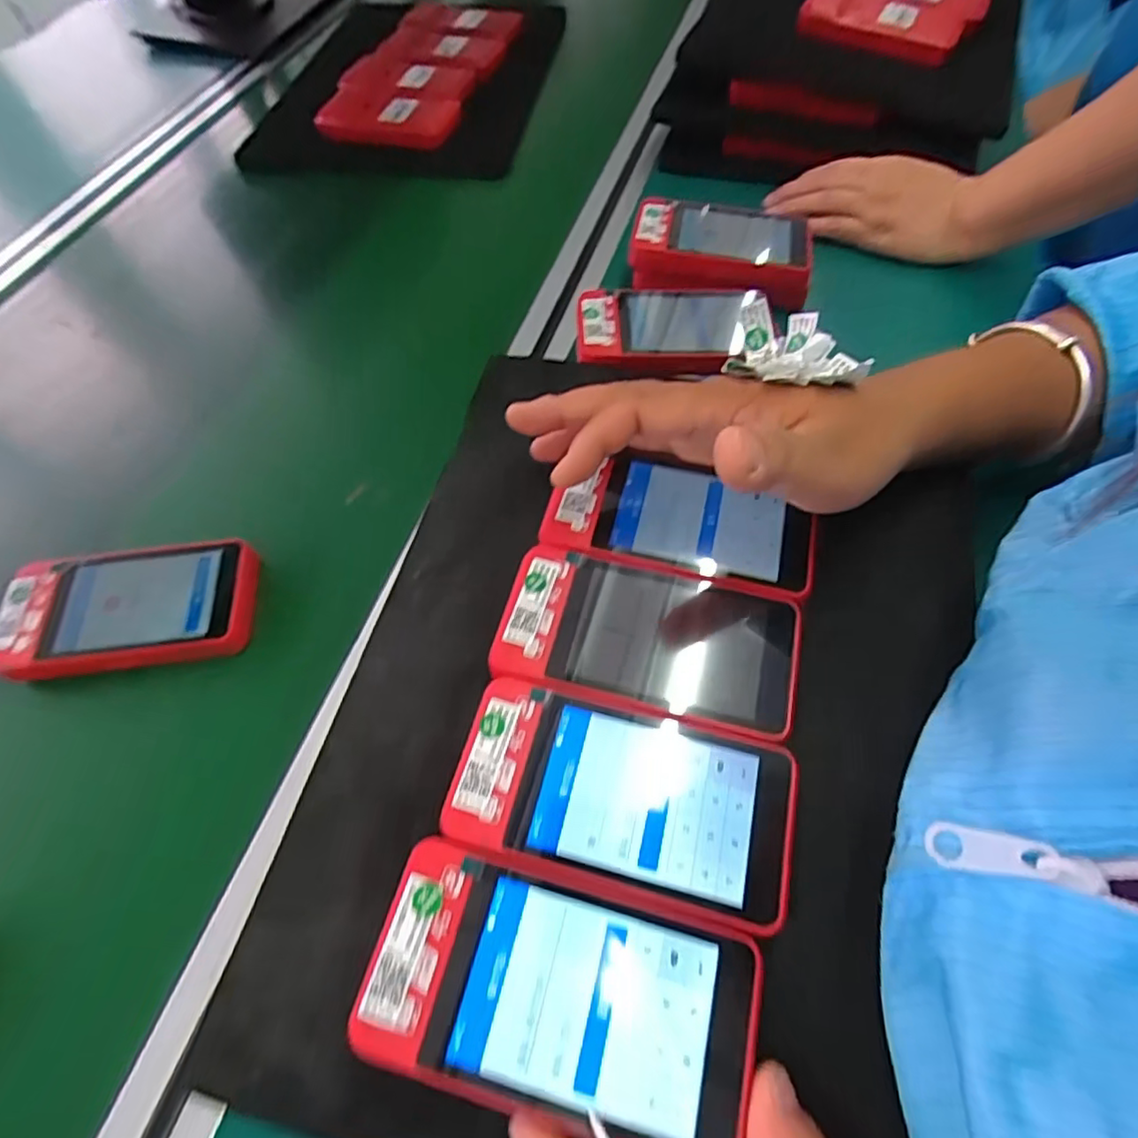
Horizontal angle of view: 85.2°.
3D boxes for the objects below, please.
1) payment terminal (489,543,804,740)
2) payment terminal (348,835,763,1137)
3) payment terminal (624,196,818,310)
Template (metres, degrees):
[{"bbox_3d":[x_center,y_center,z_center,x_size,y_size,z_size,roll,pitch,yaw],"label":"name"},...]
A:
[{"bbox_3d":[0.033,0.031,0.259,0.118,0.022,0.061,11,61,9],"label":"payment terminal"},{"bbox_3d":[-0.002,0.134,0.197,0.117,0.020,0.061,12,61,9],"label":"payment terminal"},{"bbox_3d":[0.106,-0.221,0.432,0.120,0.038,0.065,9,61,8],"label":"payment terminal"}]

